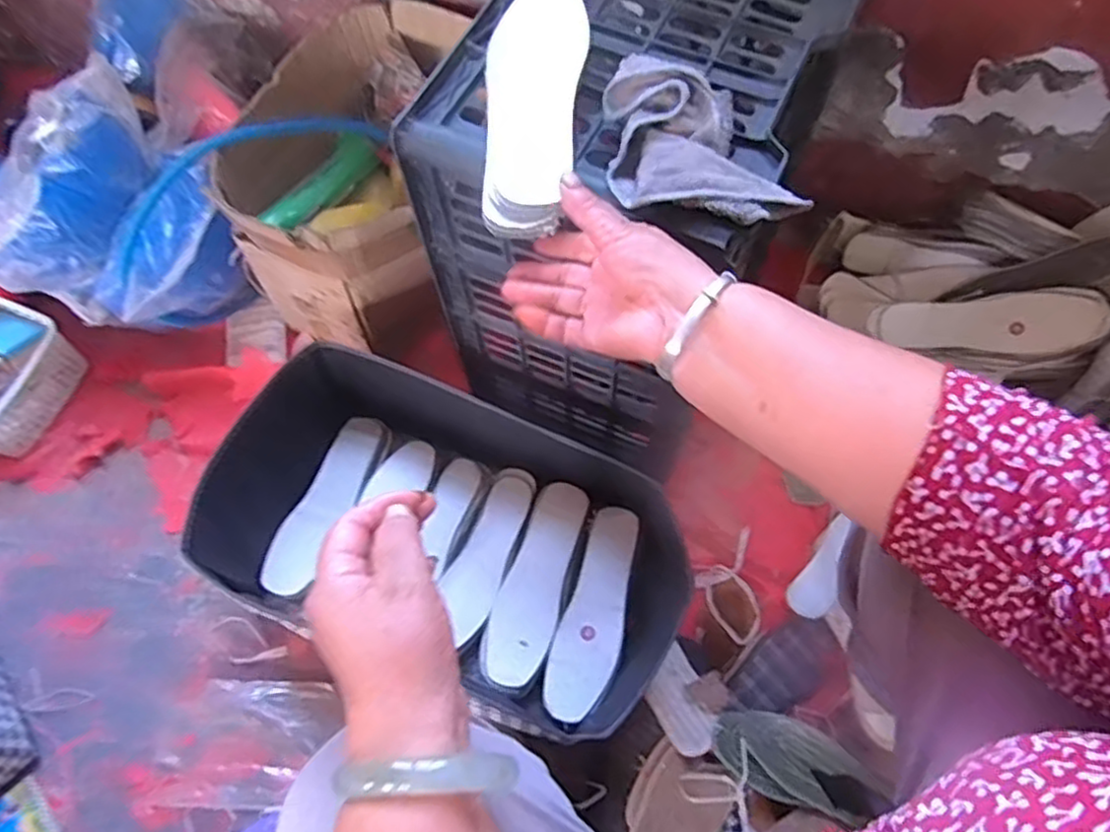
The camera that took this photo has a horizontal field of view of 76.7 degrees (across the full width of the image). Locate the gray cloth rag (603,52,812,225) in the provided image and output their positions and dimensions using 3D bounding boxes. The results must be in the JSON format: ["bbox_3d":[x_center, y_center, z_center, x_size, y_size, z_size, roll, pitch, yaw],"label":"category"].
[{"bbox_3d":[0.092,-0.185,0.477,0.110,0.045,0.133,-12,64,-3],"label":"gray cloth rag"}]

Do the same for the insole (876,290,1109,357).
[{"bbox_3d":[0.522,-0.106,0.838,0.247,0.013,0.072,-2,103,11],"label":"insole"}]

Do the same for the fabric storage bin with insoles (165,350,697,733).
[{"bbox_3d":[-0.110,0.134,0.767,0.489,0.163,0.264,20,66,12],"label":"fabric storage bin with insoles"}]

